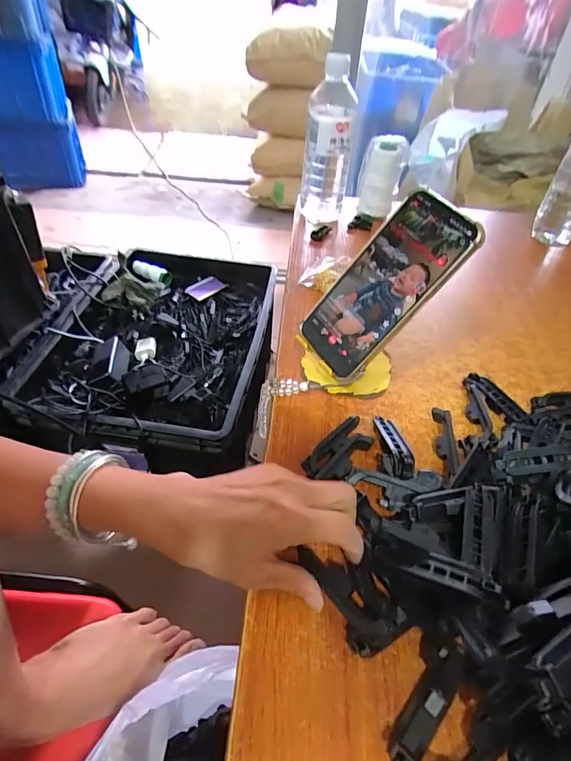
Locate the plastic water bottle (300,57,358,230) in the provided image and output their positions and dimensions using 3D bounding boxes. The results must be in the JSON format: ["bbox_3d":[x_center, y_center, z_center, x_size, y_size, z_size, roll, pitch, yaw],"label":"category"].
[{"bbox_3d":[0.063,-0.347,0.630,0.070,0.199,0.075,7,45,2],"label":"plastic water bottle"}]

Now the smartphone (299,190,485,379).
[{"bbox_3d":[0.084,-0.083,0.377,0.008,0.167,0.075,14,34,-52],"label":"smartphone"}]

